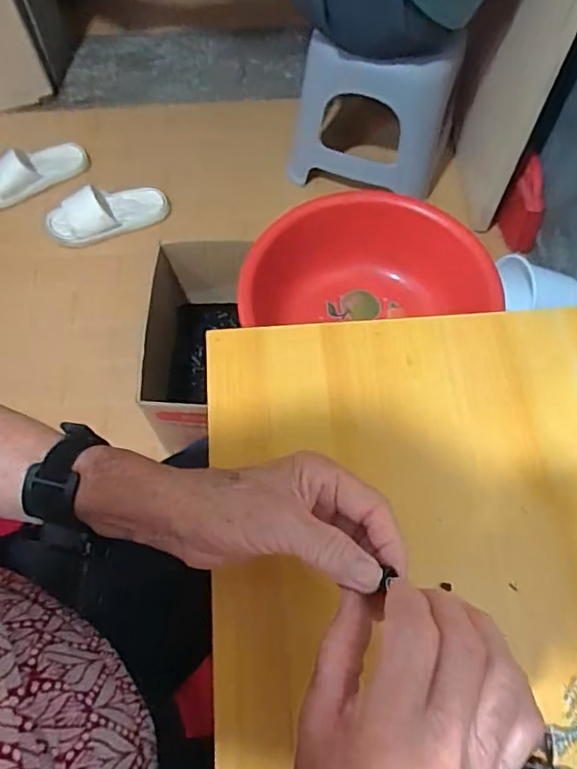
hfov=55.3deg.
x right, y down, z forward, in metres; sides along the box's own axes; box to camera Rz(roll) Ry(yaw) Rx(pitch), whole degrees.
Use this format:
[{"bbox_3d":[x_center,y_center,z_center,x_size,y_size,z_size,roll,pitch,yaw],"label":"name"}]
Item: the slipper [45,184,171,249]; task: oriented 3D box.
[{"bbox_3d":[-0.369,-0.349,1.129,0.244,0.071,0.098,-18,66,-8],"label":"slipper"}]

